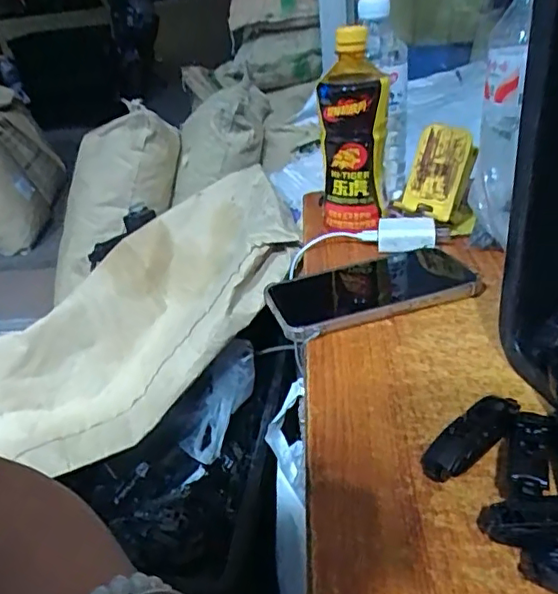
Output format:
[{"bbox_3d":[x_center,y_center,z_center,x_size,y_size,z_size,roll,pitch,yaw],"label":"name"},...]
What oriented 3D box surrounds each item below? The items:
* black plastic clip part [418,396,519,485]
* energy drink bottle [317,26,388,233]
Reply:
[{"bbox_3d":[0.109,0.079,0.320,0.071,0.018,0.020,-27,35,-33],"label":"black plastic clip part"},{"bbox_3d":[0.074,-0.165,0.569,0.062,0.181,0.079,-1,29,9],"label":"energy drink bottle"}]

